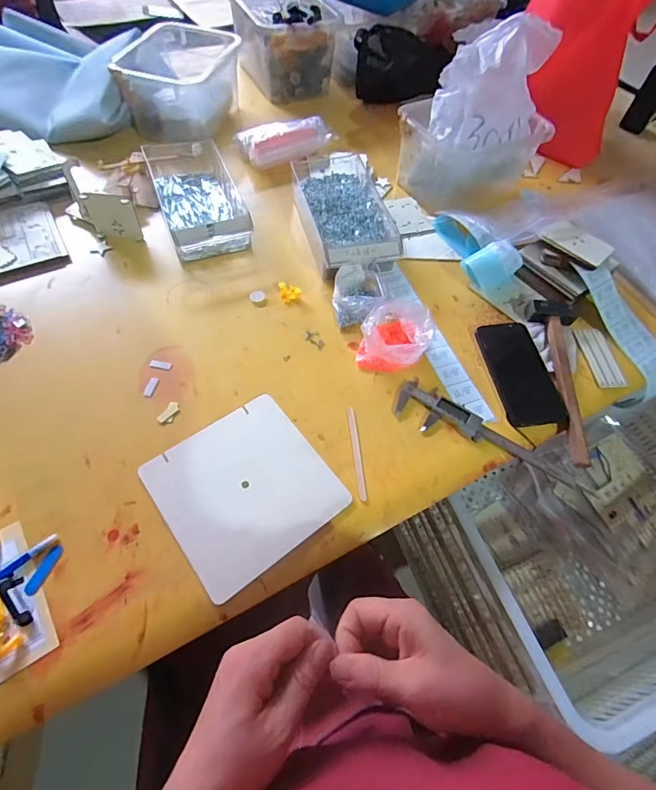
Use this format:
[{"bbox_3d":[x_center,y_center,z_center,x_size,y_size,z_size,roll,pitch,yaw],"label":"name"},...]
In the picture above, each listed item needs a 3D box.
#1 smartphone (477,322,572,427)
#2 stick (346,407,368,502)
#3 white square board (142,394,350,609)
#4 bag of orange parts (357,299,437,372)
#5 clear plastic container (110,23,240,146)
[{"bbox_3d":[0.267,-0.037,0.592,0.076,0.014,0.165,-5,59,-7],"label":"smartphone"},{"bbox_3d":[0.035,0.068,0.511,0.011,0.004,0.119,-4,58,-6],"label":"stick"},{"bbox_3d":[-0.093,0.102,0.479,0.174,0.007,0.175,-33,66,-22],"label":"white square board"},{"bbox_3d":[0.095,-0.083,0.583,0.091,0.050,0.112,22,59,9],"label":"bag of orange parts"},{"bbox_3d":[-0.298,-0.613,0.847,0.202,0.121,0.222,9,58,1],"label":"clear plastic container"}]

